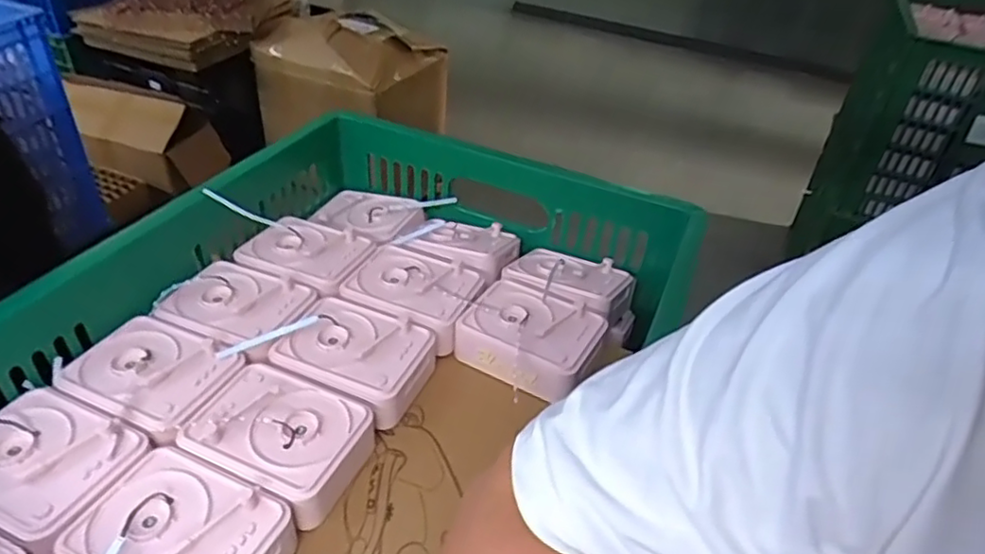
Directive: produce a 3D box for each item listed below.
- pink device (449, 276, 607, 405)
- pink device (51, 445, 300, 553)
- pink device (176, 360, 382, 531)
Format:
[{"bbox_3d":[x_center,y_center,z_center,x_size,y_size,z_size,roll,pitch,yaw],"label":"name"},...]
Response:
[{"bbox_3d":[0.038,0.055,0.624,0.125,0.044,0.102,22,41,21],"label":"pink device"},{"bbox_3d":[-0.211,0.183,0.440,0.131,0.047,0.100,17,40,16],"label":"pink device"},{"bbox_3d":[-0.171,0.126,0.515,0.126,0.052,0.100,17,40,15],"label":"pink device"}]

